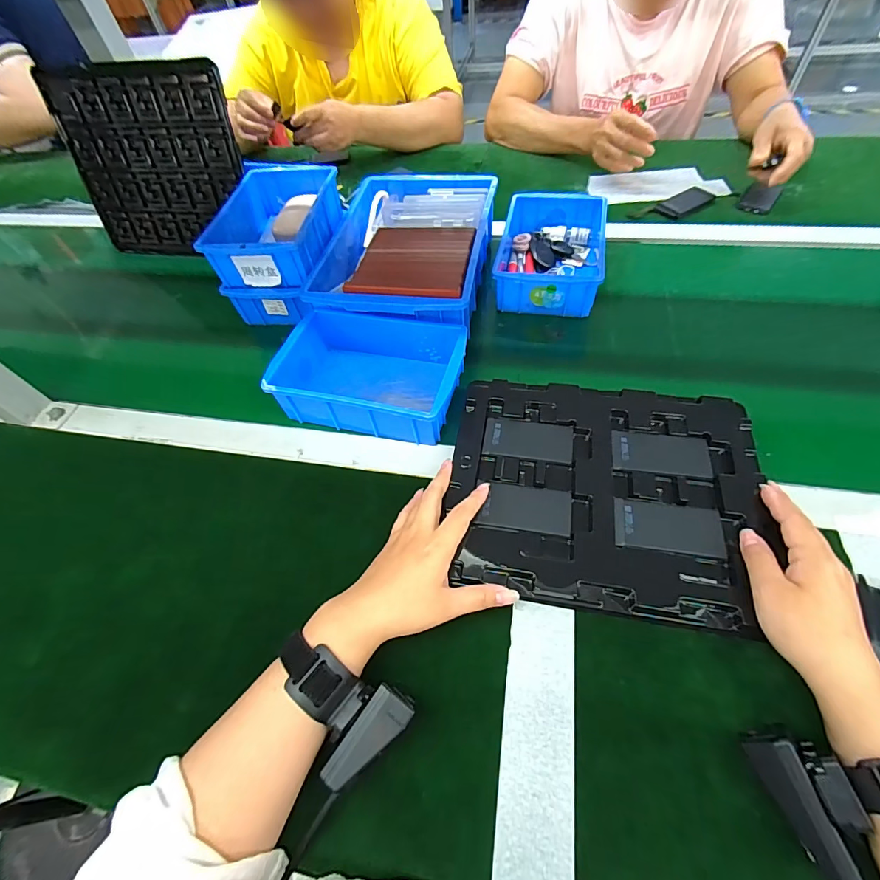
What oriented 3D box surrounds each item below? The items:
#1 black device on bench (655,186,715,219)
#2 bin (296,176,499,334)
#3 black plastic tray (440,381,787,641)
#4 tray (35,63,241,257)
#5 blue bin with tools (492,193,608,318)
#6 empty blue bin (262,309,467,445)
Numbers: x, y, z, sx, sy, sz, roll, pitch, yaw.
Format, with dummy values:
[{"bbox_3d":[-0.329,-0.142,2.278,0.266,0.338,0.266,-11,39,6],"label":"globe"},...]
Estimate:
[{"bbox_3d":[0.392,-0.379,0.667,0.096,0.007,0.043,-31,58,-16],"label":"black device on bench"},{"bbox_3d":[-0.043,-0.258,0.583,0.218,0.080,0.311,4,55,8],"label":"bin"},{"bbox_3d":[0.145,0.040,0.384,0.264,0.017,0.218,7,56,9],"label":"black plastic tray"},{"bbox_3d":[-0.446,-0.420,0.649,0.299,0.244,0.016,8,34,10],"label":"tray"},{"bbox_3d":[0.152,-0.259,0.578,0.127,0.062,0.197,8,56,10],"label":"blue bin with tools"},{"bbox_3d":[-0.076,-0.077,0.474,0.197,0.057,0.139,11,56,12],"label":"empty blue bin"}]

